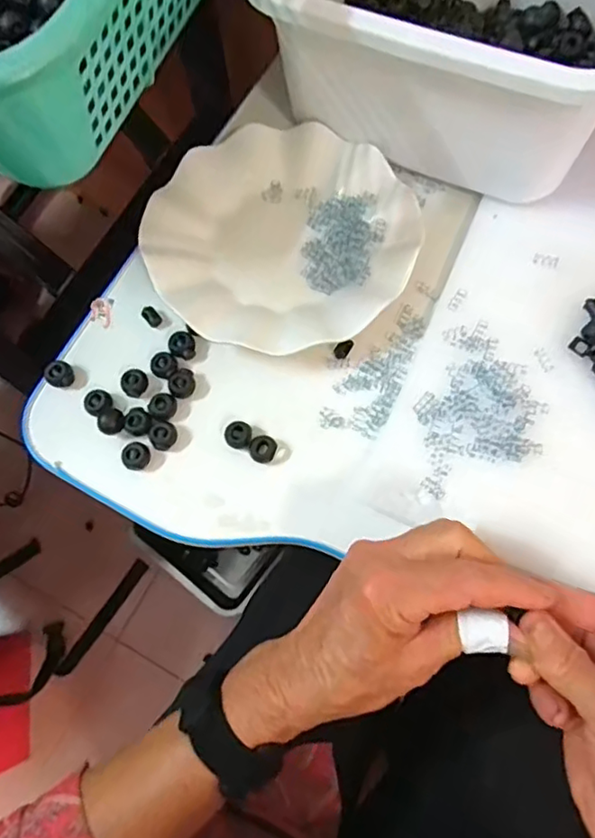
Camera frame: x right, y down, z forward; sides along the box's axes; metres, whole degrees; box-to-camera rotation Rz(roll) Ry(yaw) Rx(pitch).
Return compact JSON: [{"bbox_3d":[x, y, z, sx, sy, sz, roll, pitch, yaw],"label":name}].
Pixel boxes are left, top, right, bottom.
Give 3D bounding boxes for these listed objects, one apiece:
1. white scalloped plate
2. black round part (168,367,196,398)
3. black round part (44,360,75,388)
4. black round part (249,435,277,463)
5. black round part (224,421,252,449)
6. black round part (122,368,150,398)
[{"bbox_3d":[-0.013,-0.129,0.399,0.176,0.021,0.176,-1,73,2],"label":"white scalloped plate"},{"bbox_3d":[-0.077,-0.023,0.385,0.019,0.011,0.016,-33,75,-8],"label":"black round part"},{"bbox_3d":[-0.160,-0.030,0.387,0.014,0.015,0.017,40,78,13],"label":"black round part"},{"bbox_3d":[-0.022,0.019,0.370,0.016,0.010,0.017,-1,73,2],"label":"black round part"},{"bbox_3d":[-0.038,0.010,0.372,0.017,0.011,0.017,-1,73,2],"label":"black round part"},{"bbox_3d":[-0.108,-0.024,0.384,0.013,0.014,0.018,39,78,13],"label":"black round part"}]

